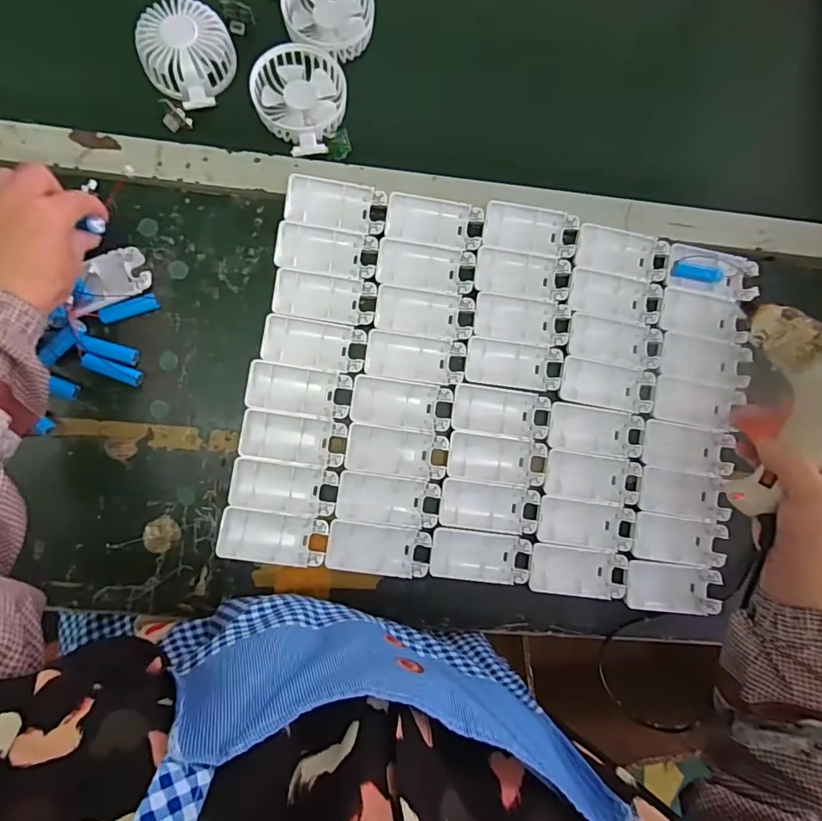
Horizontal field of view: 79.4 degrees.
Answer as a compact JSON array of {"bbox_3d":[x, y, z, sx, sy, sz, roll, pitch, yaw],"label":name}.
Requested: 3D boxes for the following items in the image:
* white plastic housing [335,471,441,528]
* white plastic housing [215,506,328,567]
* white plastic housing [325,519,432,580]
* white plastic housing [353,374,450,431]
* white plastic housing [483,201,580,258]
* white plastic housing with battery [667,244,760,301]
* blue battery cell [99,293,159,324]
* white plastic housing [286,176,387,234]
[{"bbox_3d":[-0.022,0.084,0.472,0.093,0.020,0.043,8,86,-4],"label":"white plastic housing"},{"bbox_3d":[-0.127,0.116,0.455,0.094,0.013,0.047,8,86,-4],"label":"white plastic housing"},{"bbox_3d":[-0.030,0.129,0.461,0.093,0.013,0.046,9,86,-4],"label":"white plastic housing"},{"bbox_3d":[-0.010,-0.005,0.478,0.093,0.014,0.044,8,86,-4],"label":"white plastic housing"},{"bbox_3d":[0.120,-0.181,0.499,0.093,0.014,0.044,7,86,-4],"label":"white plastic housing"},{"bbox_3d":[0.309,-0.142,0.507,0.090,0.019,0.045,11,85,-4],"label":"white plastic housing with battery"},{"bbox_3d":[-0.261,-0.093,0.459,0.050,0.012,0.014,-25,89,-6],"label":"blue battery cell"},{"bbox_3d":[-0.073,-0.199,0.481,0.094,0.010,0.045,8,86,-4],"label":"white plastic housing"}]

